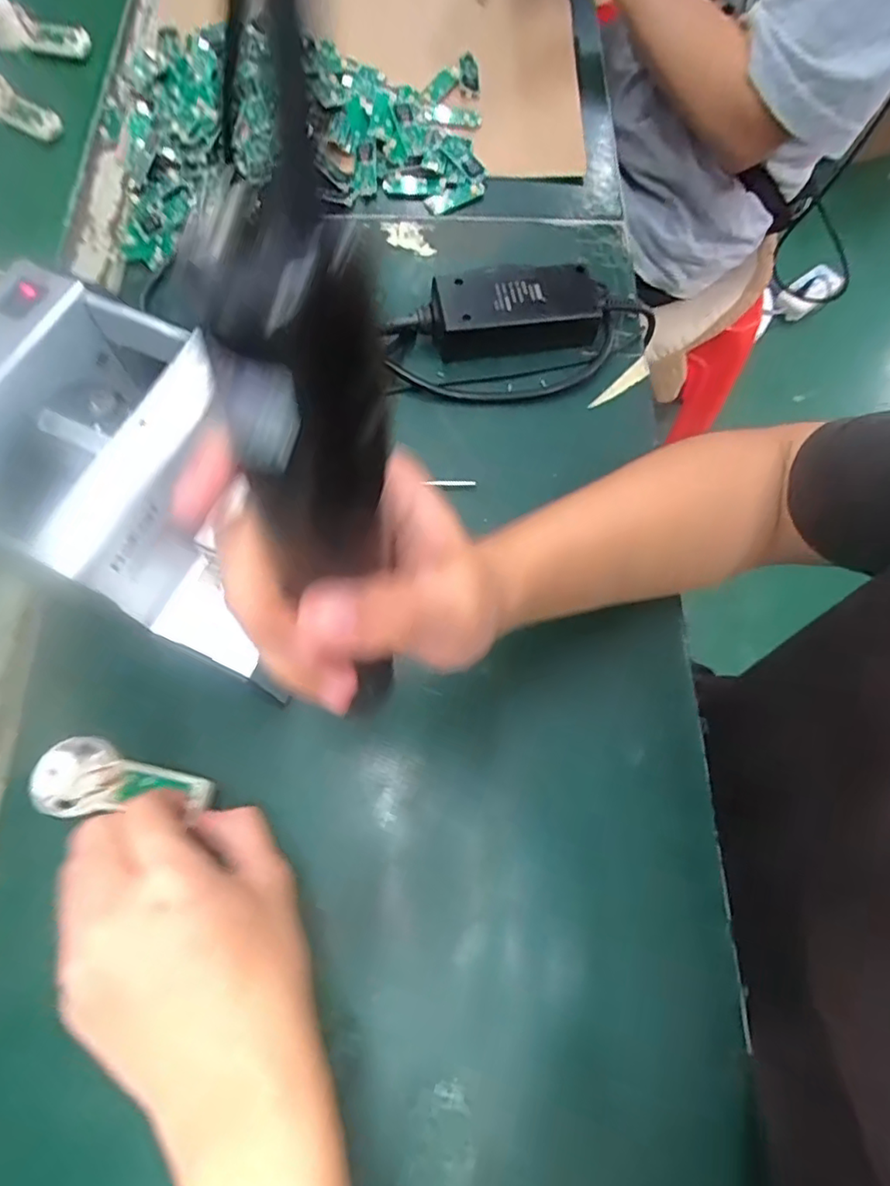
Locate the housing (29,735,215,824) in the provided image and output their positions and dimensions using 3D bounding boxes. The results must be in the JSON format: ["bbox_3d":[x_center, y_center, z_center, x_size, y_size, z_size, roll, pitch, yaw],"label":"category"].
[{"bbox_3d":[-0.167,0.098,0.319,0.089,0.019,0.040,6,70,-1],"label":"housing"}]

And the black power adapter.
[{"bbox_3d":[0.049,-0.204,0.437,0.130,0.034,0.052,-6,70,-4],"label":"black power adapter"}]

